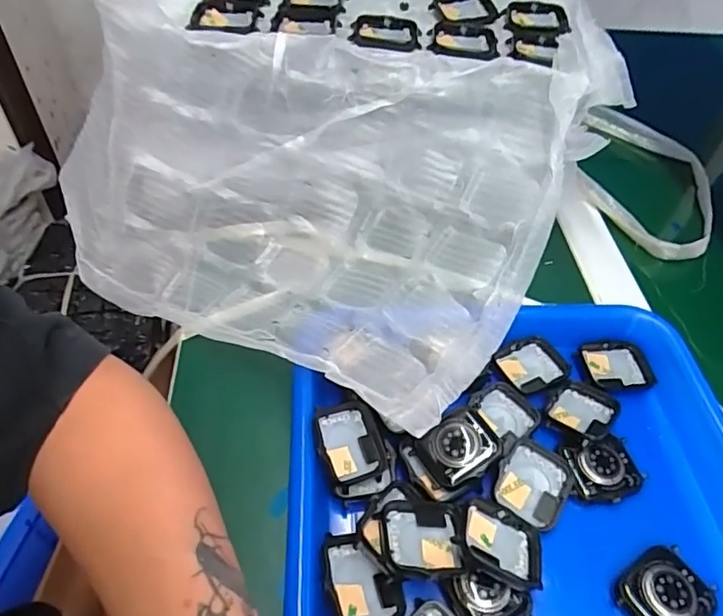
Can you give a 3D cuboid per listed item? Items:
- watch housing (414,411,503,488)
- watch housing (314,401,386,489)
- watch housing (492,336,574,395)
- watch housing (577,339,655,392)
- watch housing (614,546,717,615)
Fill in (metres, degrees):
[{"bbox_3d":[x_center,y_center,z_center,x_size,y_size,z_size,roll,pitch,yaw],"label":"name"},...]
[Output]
[{"bbox_3d":[0.054,0.079,0.309,0.041,0.010,0.034,-38,64,-5],"label":"watch housing"},{"bbox_3d":[-0.007,0.076,0.312,0.037,0.010,0.043,-13,74,-31],"label":"watch housing"},{"bbox_3d":[0.112,0.038,0.361,0.043,0.009,0.037,-16,50,-17],"label":"watch housing"},{"bbox_3d":[0.171,0.040,0.367,0.044,0.013,0.036,-1,47,-4],"label":"watch housing"},{"bbox_3d":[0.150,0.142,0.273,0.042,0.011,0.039,-29,55,-26],"label":"watch housing"}]

